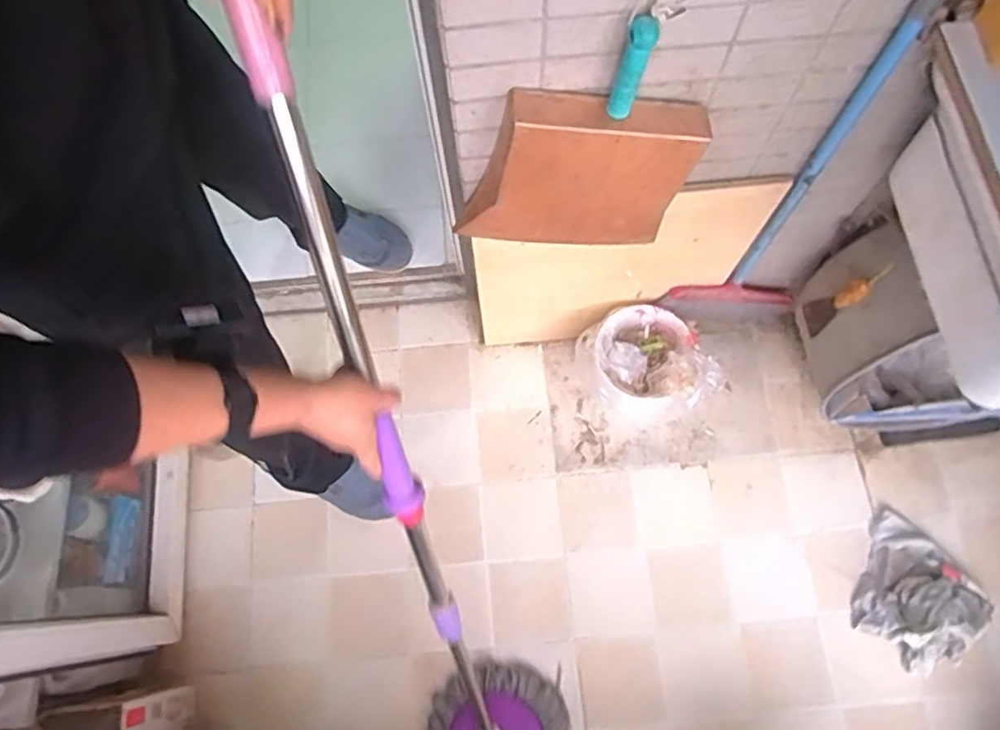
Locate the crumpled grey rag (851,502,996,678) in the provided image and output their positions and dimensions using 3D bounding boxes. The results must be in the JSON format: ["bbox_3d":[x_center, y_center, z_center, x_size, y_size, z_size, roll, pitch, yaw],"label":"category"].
[{"bbox_3d":[0.747,0.410,1.164,0.220,0.068,0.229,40,76,13],"label":"crumpled grey rag"}]

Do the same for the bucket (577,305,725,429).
[{"bbox_3d":[0.267,0.014,1.253,0.204,0.205,0.235,-31,73,-9],"label":"bucket"}]

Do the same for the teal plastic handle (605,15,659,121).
[{"bbox_3d":[0.133,-0.297,0.658,0.032,0.112,0.029,17,72,7],"label":"teal plastic handle"}]

